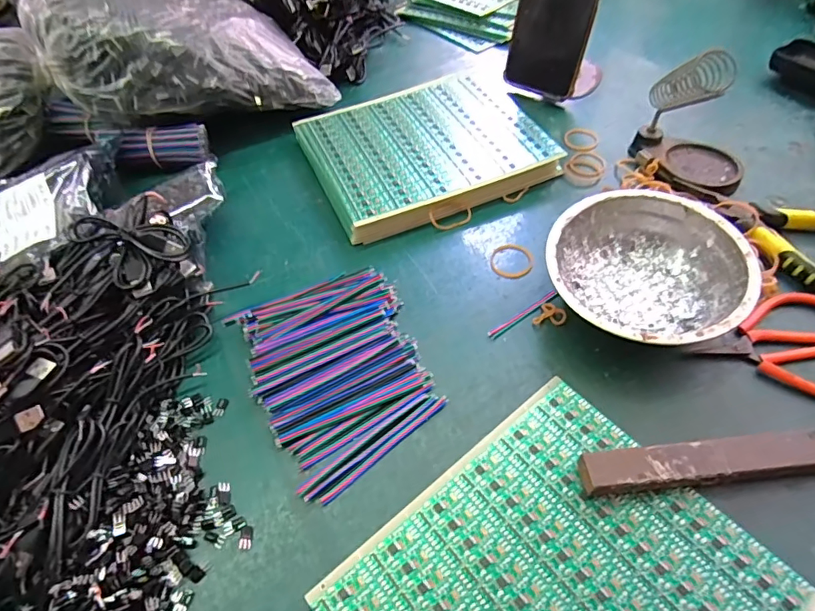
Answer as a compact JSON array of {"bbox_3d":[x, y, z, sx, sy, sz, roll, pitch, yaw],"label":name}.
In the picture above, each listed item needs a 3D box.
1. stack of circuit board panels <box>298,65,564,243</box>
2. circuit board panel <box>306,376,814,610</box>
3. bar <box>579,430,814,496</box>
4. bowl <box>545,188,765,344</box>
[{"bbox_3d":[0.017,-0.147,0.468,0.202,0.027,0.168,-20,54,-12],"label":"stack of circuit board panels"},{"bbox_3d":[0.076,0.146,0.250,0.190,0.005,0.161,-34,58,-21],"label":"circuit board panel"},{"bbox_3d":[0.204,0.084,0.279,0.215,0.020,0.022,-6,52,-1],"label":"bar"},{"bbox_3d":[0.161,-0.019,0.347,0.124,0.045,0.121,-2,52,2],"label":"bowl"}]

